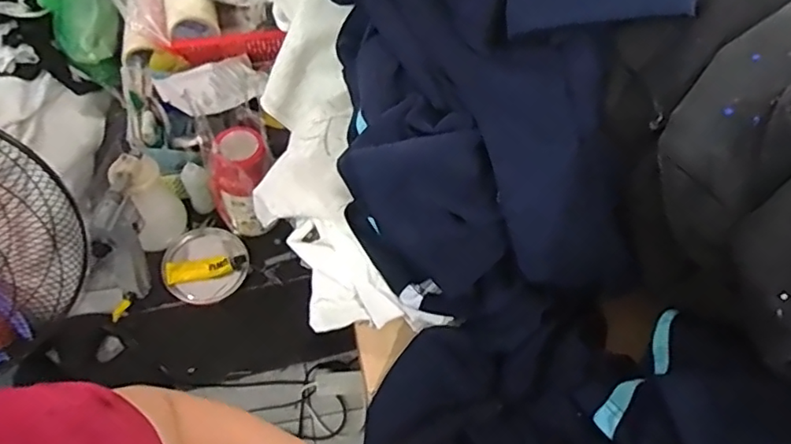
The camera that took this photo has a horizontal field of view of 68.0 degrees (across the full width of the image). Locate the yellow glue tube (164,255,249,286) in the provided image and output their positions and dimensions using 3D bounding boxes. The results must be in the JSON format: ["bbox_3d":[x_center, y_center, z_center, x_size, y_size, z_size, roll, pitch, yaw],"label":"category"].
[{"bbox_3d":[-0.324,0.080,1.006,0.131,0.020,0.034,-10,59,-10],"label":"yellow glue tube"}]

